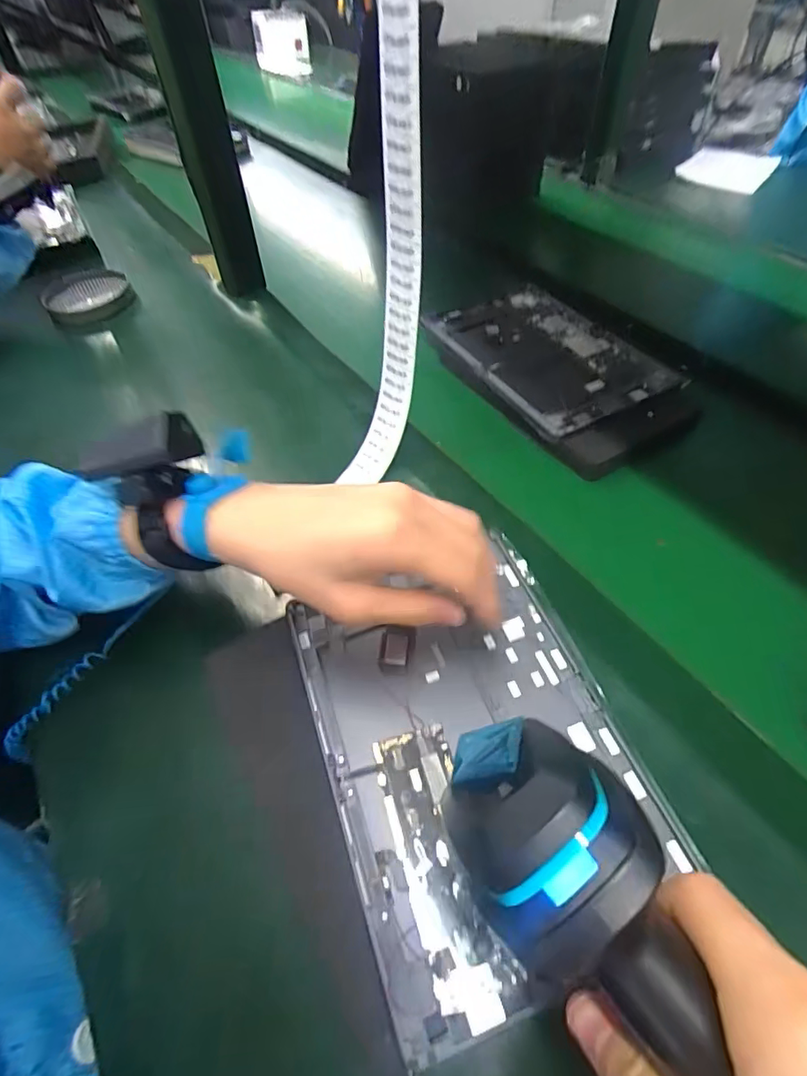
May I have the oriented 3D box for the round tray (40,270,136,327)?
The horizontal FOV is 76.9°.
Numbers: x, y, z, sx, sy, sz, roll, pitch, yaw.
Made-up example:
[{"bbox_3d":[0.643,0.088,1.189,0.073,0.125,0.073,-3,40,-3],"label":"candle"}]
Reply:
[{"bbox_3d":[-0.440,-0.343,0.717,0.086,0.043,0.110,3,52,5],"label":"round tray"}]

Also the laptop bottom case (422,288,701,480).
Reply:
[{"bbox_3d":[0.166,-0.192,0.554,0.187,0.012,0.297,-27,55,-18],"label":"laptop bottom case"}]

